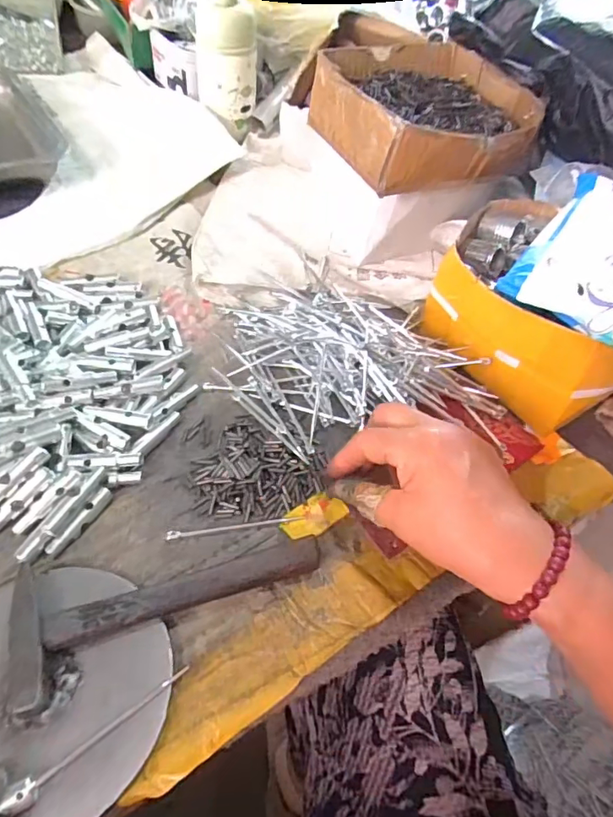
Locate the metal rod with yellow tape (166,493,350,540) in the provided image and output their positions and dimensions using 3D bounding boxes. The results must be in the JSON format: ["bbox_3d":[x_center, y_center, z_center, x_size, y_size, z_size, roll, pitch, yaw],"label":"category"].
[{"bbox_3d":[-0.030,0.078,0.341,0.119,0.005,0.027,-7,56,-13],"label":"metal rod with yellow tape"}]

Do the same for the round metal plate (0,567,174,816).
[{"bbox_3d":[-0.135,0.142,0.269,0.127,0.010,0.111,27,56,11],"label":"round metal plate"}]

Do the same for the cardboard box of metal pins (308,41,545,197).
[{"bbox_3d":[0.107,-0.271,0.469,0.176,0.055,0.178,-16,58,-19],"label":"cardboard box of metal pins"}]

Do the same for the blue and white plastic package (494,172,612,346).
[{"bbox_3d":[0.217,-0.104,0.355,0.108,0.034,0.152,35,57,16],"label":"blue and white plastic package"}]

